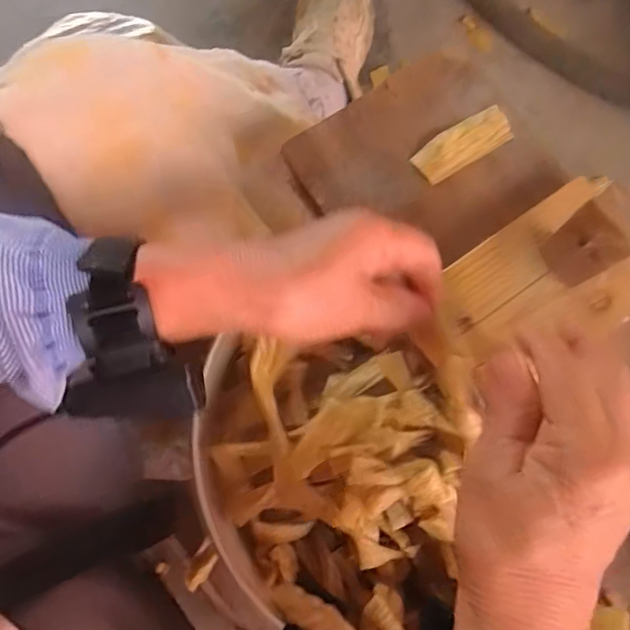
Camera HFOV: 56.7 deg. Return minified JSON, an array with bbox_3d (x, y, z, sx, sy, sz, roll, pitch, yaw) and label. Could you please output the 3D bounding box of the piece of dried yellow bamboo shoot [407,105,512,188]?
[{"bbox_3d":[0.108,-0.124,0.422,0.077,0.009,0.029,-33,76,-7],"label":"piece of dried yellow bamboo shoot"}]

